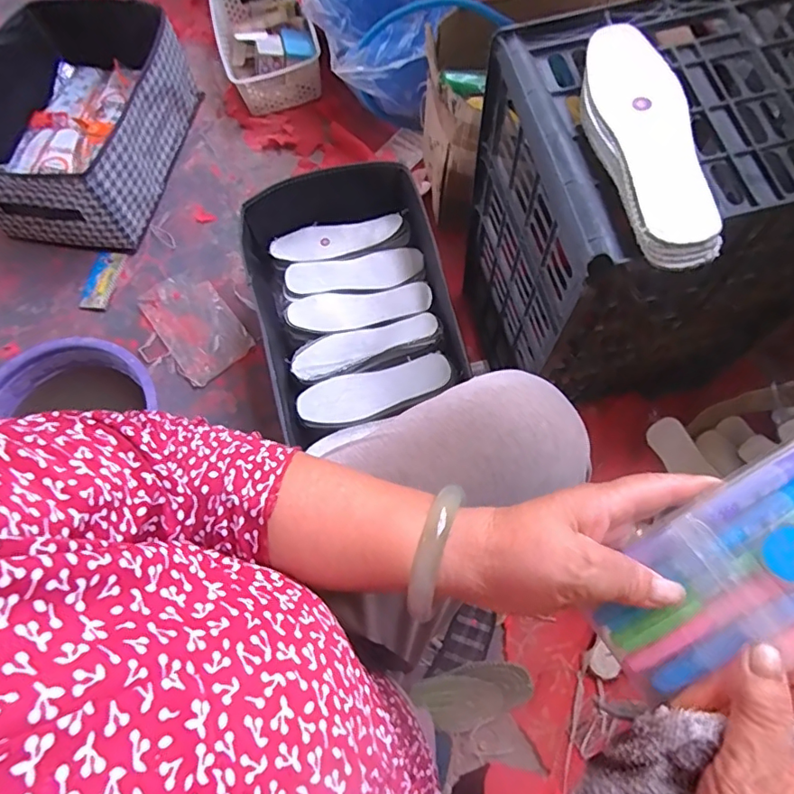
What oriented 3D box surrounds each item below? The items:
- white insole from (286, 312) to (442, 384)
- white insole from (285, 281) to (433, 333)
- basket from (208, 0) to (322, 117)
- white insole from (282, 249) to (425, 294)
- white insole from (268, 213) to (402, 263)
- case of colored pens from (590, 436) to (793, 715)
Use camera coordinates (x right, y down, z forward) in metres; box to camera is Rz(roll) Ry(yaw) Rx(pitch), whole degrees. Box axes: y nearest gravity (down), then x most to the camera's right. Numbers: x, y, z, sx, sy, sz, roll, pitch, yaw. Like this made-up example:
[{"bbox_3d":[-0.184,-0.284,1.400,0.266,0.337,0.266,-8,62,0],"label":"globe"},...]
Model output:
[{"bbox_3d":[-0.046,-0.076,0.785,0.221,0.029,0.070,-15,71,-4],"label":"white insole"},{"bbox_3d":[-0.058,-0.138,0.828,0.221,0.022,0.070,-6,71,-1],"label":"white insole"},{"bbox_3d":[-0.279,-0.763,1.117,0.199,0.108,0.309,-15,72,-4],"label":"basket"},{"bbox_3d":[-0.067,-0.204,0.858,0.217,0.031,0.064,-7,71,-2],"label":"white insole"},{"bbox_3d":[-0.102,-0.267,0.873,0.212,0.027,0.063,-14,71,-4],"label":"white insole"},{"bbox_3d":[0.170,0.088,0.255,0.144,0.013,0.080,-35,71,6],"label":"case of colored pens"}]

